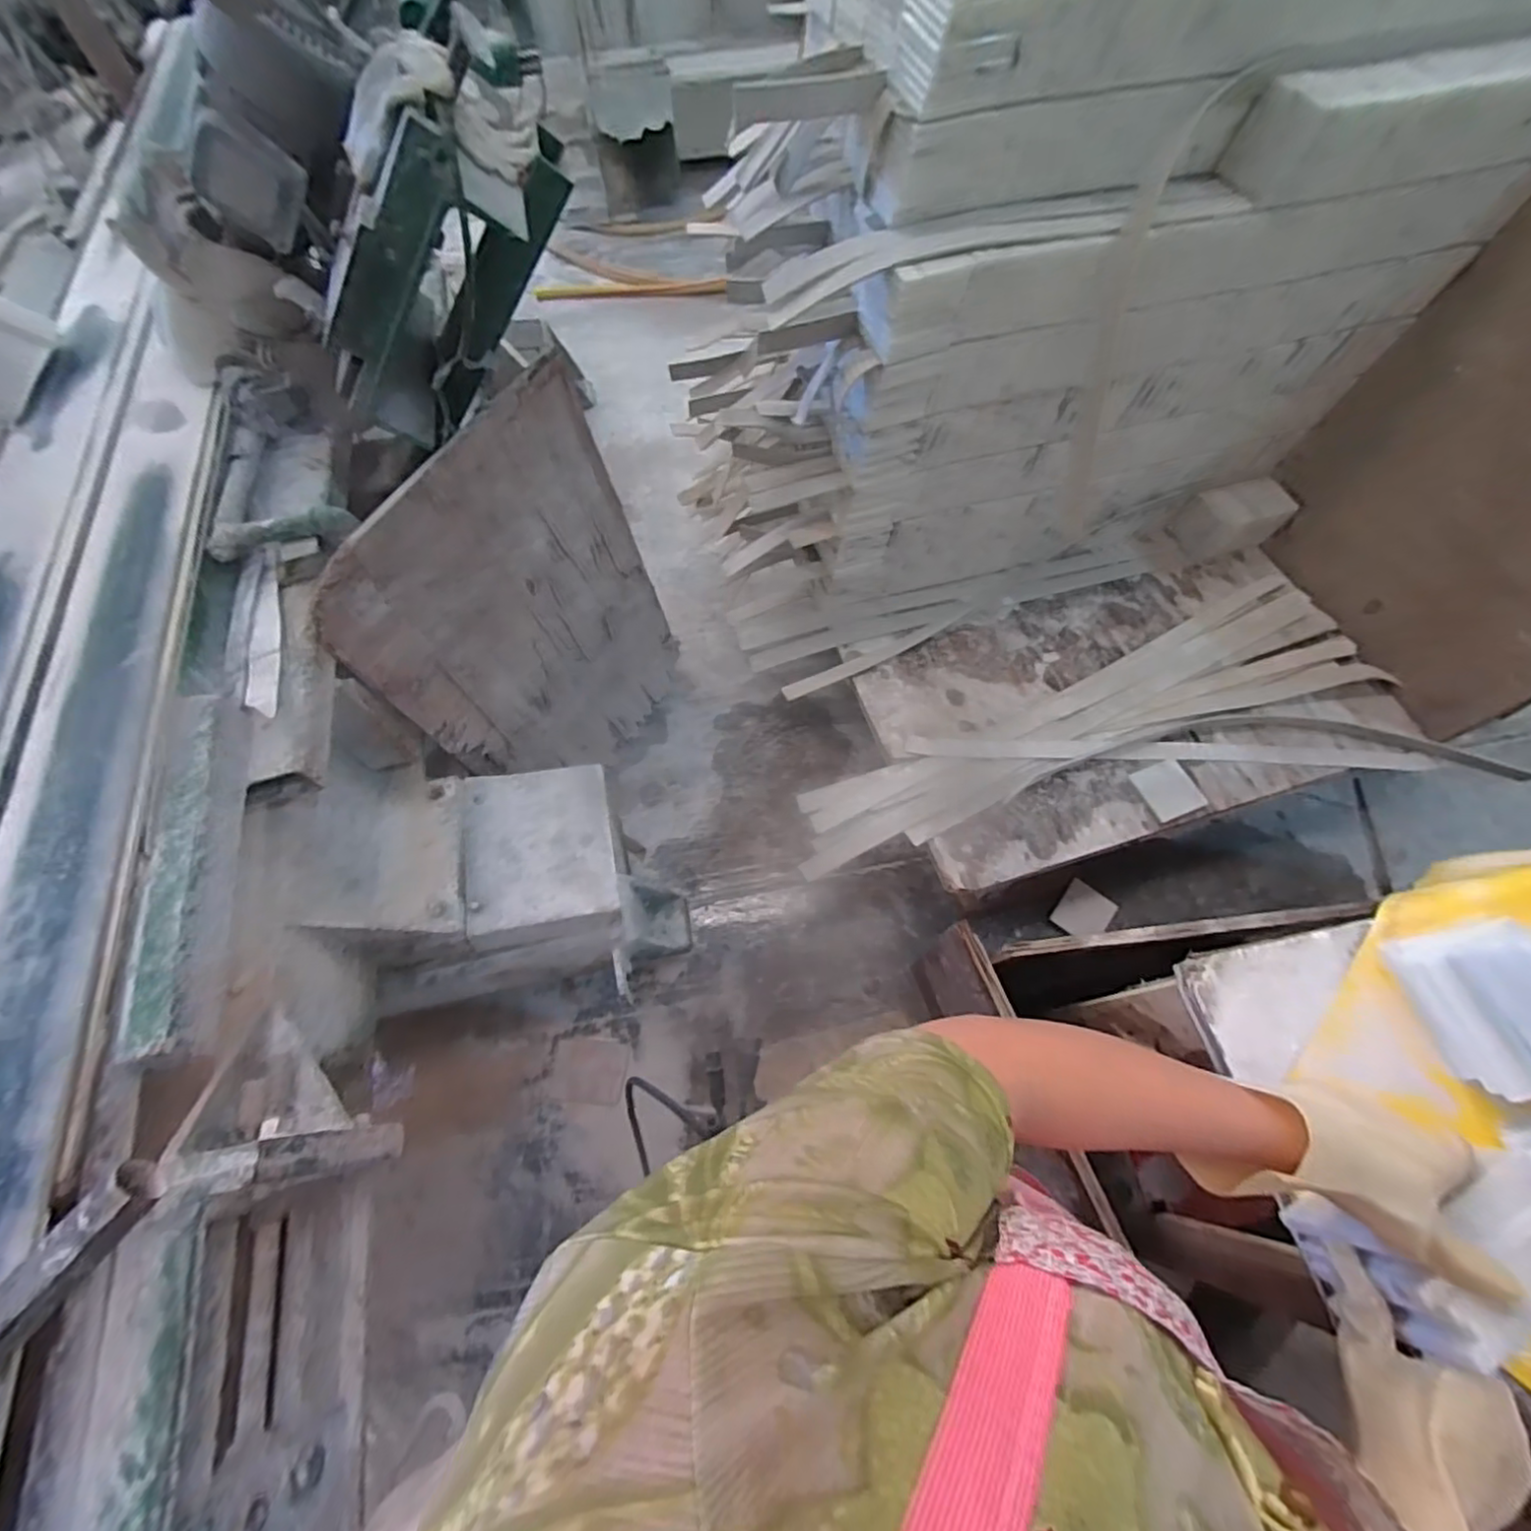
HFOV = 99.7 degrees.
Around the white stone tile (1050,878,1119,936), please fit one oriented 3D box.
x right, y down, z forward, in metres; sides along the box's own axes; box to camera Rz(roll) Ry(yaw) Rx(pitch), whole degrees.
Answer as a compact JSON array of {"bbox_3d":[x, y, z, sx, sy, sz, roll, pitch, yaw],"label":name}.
[{"bbox_3d":[0.631,0.291,1.277,0.093,0.009,0.098,35,90,23],"label":"white stone tile"}]

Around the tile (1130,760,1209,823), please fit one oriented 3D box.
[{"bbox_3d":[0.726,0.044,1.163,0.100,0.010,0.102,-19,66,-8],"label":"tile"}]

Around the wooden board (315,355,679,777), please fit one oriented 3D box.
[{"bbox_3d":[-0.384,-0.233,1.163,0.026,0.701,0.535,22,65,21],"label":"wooden board"}]

